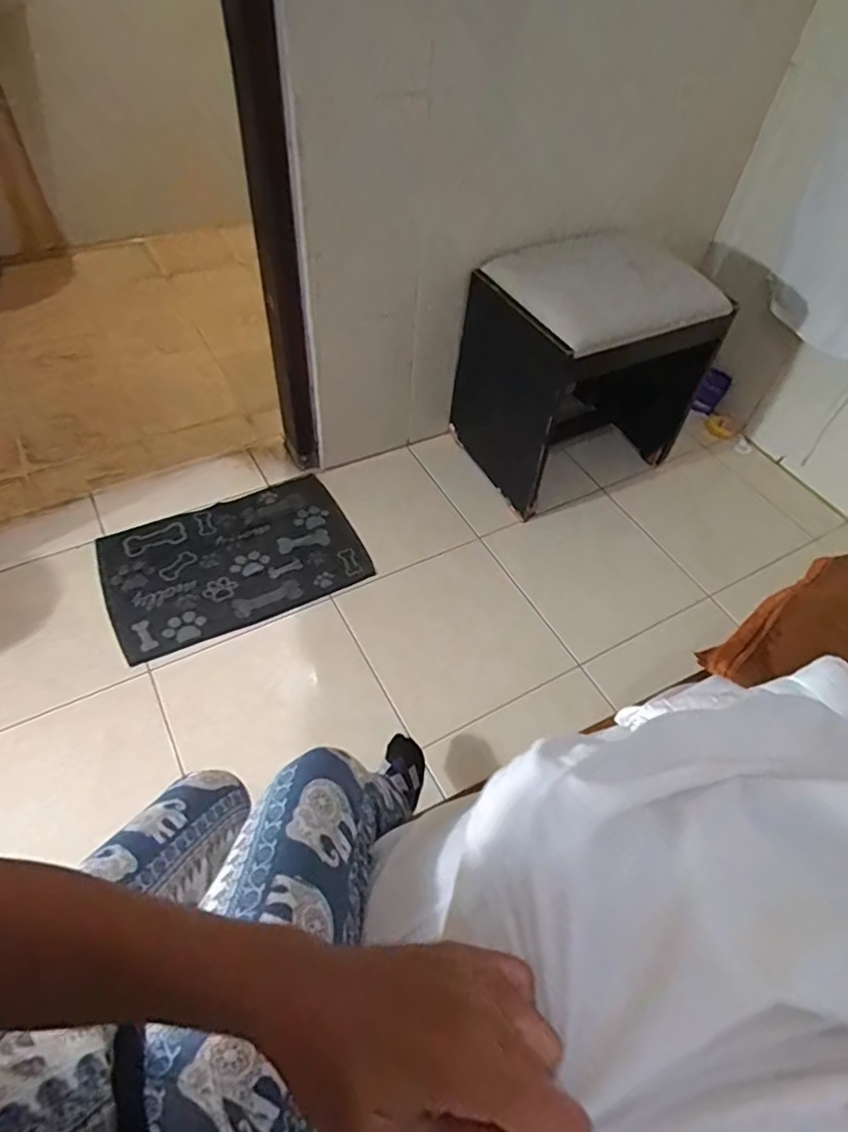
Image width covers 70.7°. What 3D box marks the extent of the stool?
[{"bbox_3d":[0.399,-0.501,1.514,0.498,0.581,0.374,-21,56,-19],"label":"stool"}]

